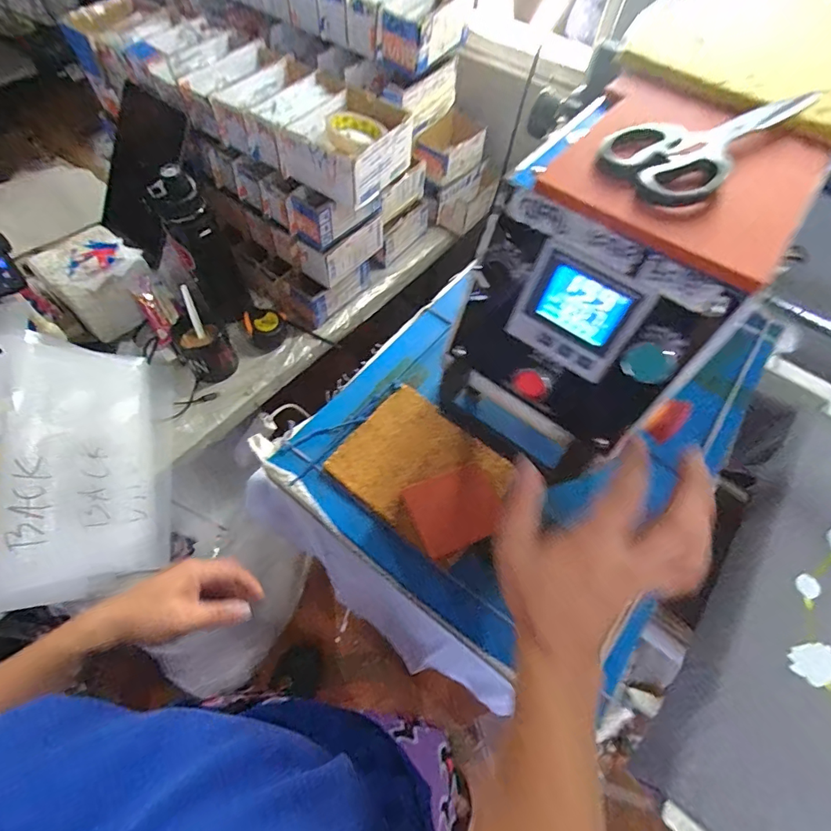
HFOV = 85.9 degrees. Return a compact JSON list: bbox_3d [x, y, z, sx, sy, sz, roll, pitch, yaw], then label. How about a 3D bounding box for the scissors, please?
[{"bbox_3d":[0.189,-0.178,0.282,0.171,0.010,0.065,-33,67,-21],"label":"scissors"}]

